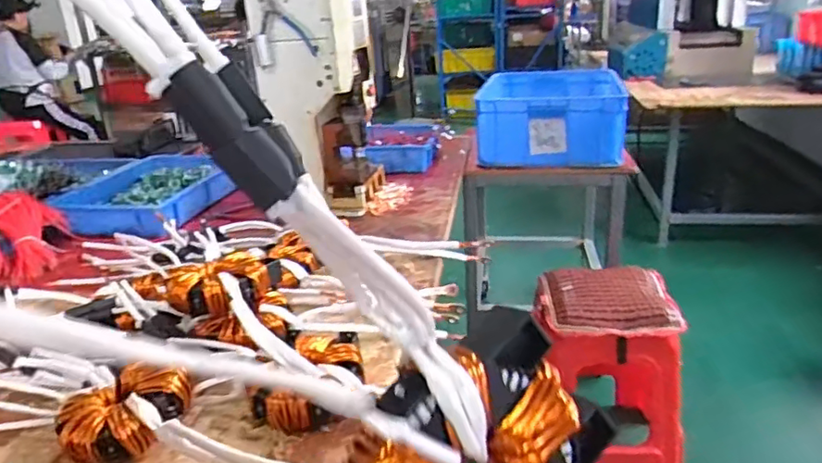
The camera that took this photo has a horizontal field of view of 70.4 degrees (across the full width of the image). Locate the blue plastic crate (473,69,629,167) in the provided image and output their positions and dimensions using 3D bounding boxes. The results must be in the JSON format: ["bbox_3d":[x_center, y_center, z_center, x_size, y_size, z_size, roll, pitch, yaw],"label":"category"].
[{"bbox_3d":[0.435,-0.385,1.878,0.420,0.173,0.622,1,22,10],"label":"blue plastic crate"}]

